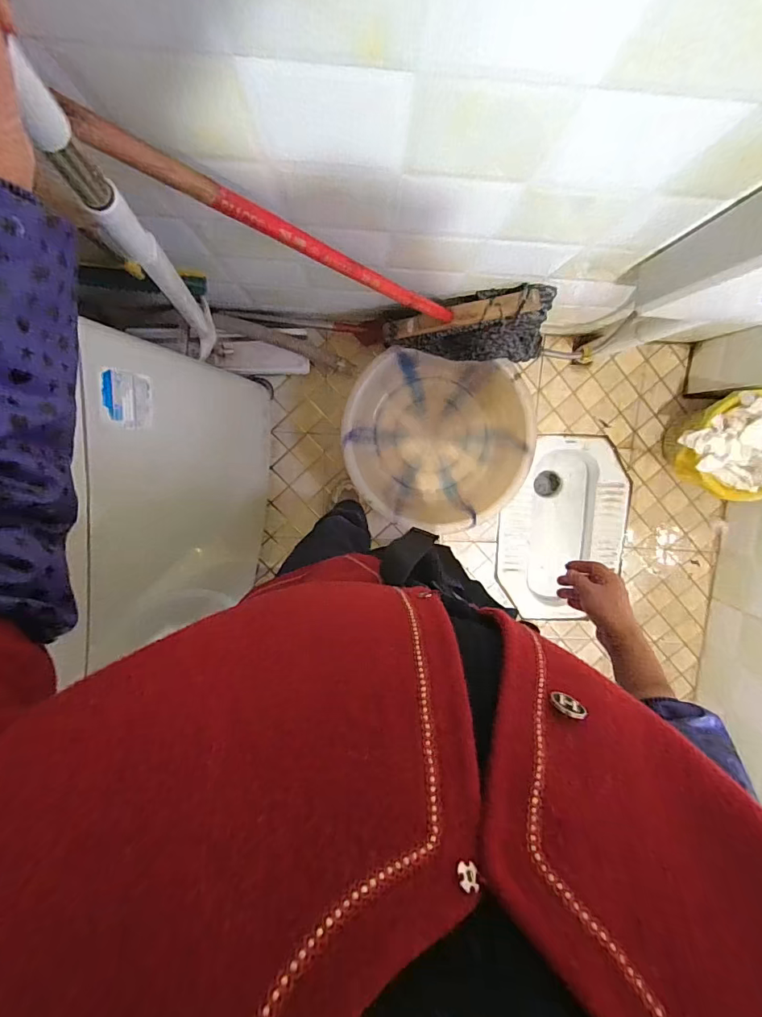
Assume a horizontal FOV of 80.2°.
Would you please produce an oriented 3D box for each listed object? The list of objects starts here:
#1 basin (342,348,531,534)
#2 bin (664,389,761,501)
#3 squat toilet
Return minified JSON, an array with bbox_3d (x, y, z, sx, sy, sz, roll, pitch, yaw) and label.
[{"bbox_3d":[0.144,-0.167,1.204,0.478,0.143,0.436,9,99,-4],"label":"basin"},{"bbox_3d":[0.878,-0.155,1.160,0.265,0.296,0.270,-5,100,-2],"label":"bin"},{"bbox_3d":[0.541,0.055,1.395,0.384,0.131,0.547,6,99,-4],"label":"squat toilet"}]

